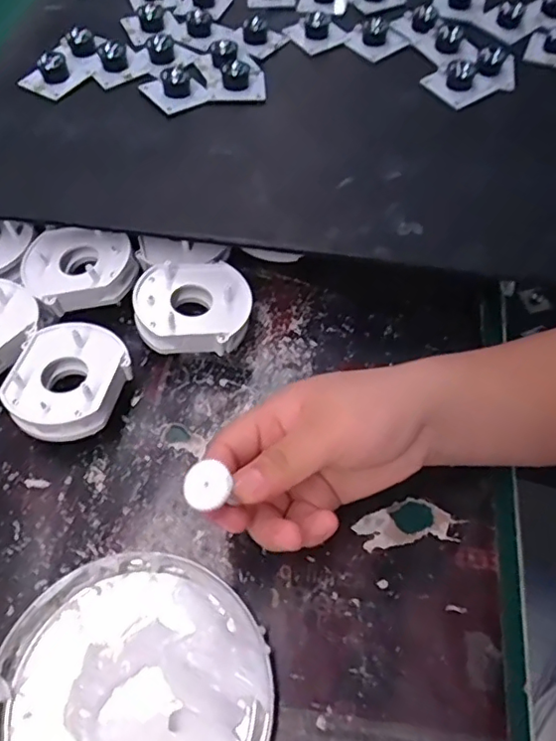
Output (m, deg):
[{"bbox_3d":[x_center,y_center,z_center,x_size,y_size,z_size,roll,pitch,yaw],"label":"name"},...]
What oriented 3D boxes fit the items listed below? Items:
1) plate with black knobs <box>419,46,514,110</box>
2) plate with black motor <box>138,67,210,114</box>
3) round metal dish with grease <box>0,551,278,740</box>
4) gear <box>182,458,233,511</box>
[{"bbox_3d":[0.153,-0.232,0.449,0.067,0.024,0.037,-27,62,-18],"label":"plate with black knobs"},{"bbox_3d":[-0.078,-0.218,0.432,0.042,0.015,0.047,-33,64,-20],"label":"plate with black motor"},{"bbox_3d":[-0.069,0.151,0.264,0.129,0.020,0.124,0,58,-1],"label":"round metal dish with grease"},{"bbox_3d":[-0.028,0.047,0.233,0.018,0.008,0.018,-6,67,16],"label":"gear"}]

